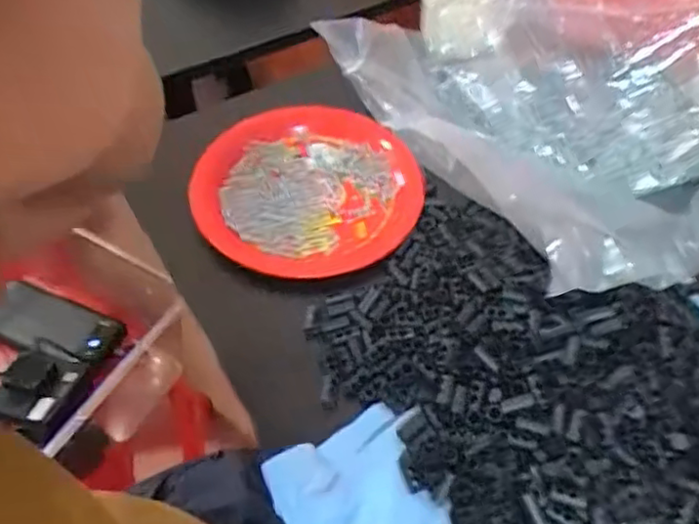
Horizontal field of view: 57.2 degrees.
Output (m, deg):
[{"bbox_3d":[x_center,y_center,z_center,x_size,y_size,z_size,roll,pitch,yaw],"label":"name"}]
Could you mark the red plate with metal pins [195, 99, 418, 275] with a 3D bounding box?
[{"bbox_3d":[-0.029,-0.058,0.485,0.160,0.024,0.165,0,54,0],"label":"red plate with metal pins"}]

